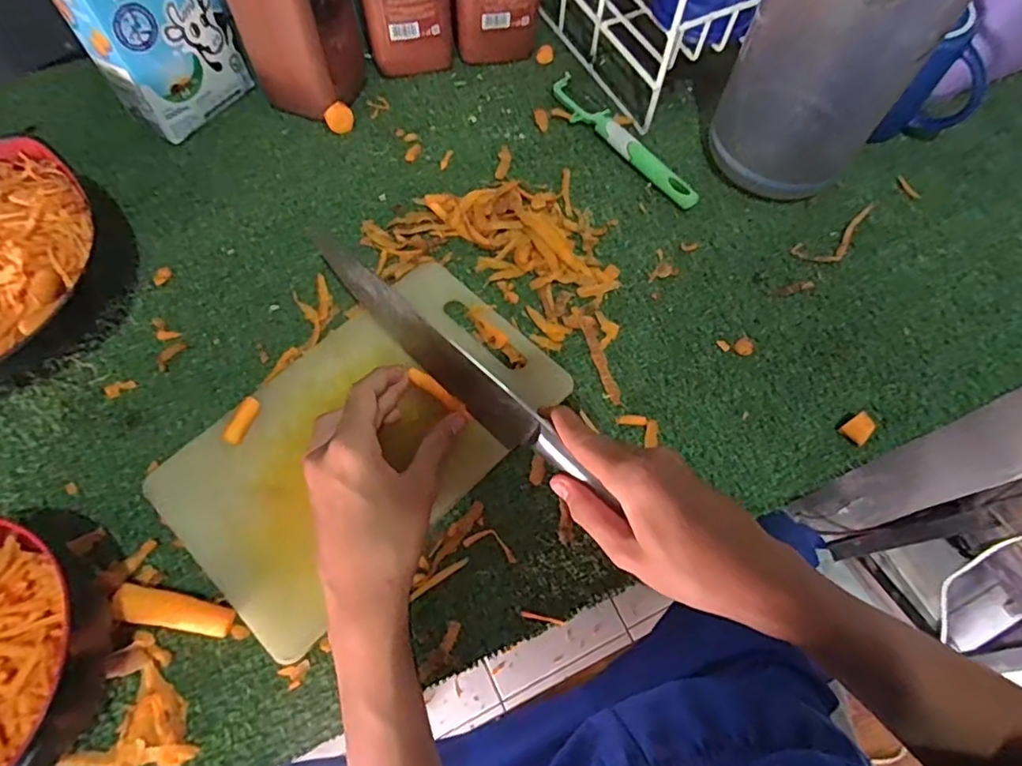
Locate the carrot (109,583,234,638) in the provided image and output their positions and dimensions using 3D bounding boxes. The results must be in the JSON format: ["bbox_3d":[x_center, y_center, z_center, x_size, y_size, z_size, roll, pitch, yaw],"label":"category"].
[{"bbox_3d":[-0.187,0.128,0.329,0.063,0.019,0.018,10,64,3],"label":"carrot"}]

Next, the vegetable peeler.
[{"bbox_3d":[0.093,-0.211,0.507,0.030,0.014,0.179,-33,69,-17],"label":"vegetable peeler"}]

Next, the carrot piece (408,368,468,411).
[{"bbox_3d":[-0.048,0.005,0.383,0.045,0.007,0.009,36,68,10],"label":"carrot piece"}]

